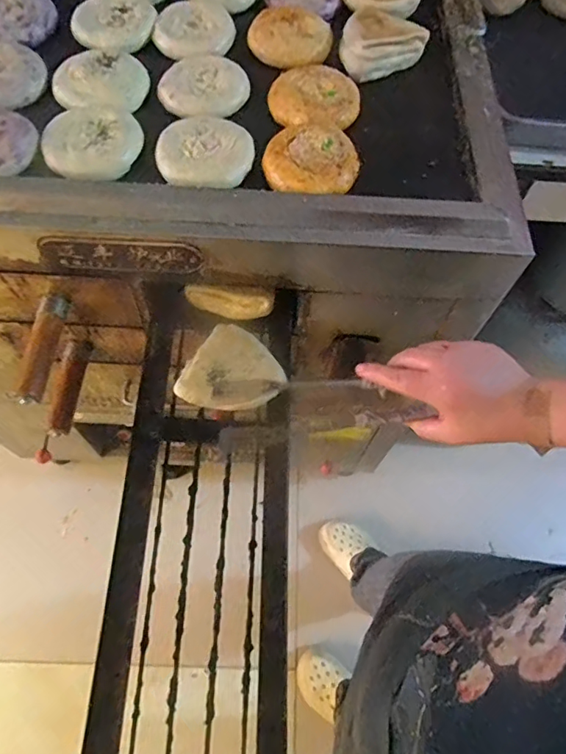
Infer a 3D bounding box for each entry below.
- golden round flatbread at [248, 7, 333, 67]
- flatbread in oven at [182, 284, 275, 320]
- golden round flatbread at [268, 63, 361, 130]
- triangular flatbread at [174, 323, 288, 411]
[{"bbox_3d":[0.009,-0.427,0.628,0.099,0.024,0.086,28,67,10],"label":"golden round flatbread"},{"bbox_3d":[-0.066,-0.092,0.614,0.108,0.043,0.019,7,65,0],"label":"flatbread in oven"},{"bbox_3d":[0.037,-0.323,0.578,0.101,0.021,0.084,7,65,1],"label":"golden round flatbread"},{"bbox_3d":[-0.053,-0.005,0.566,0.098,0.022,0.105,25,67,9],"label":"triangular flatbread"}]

